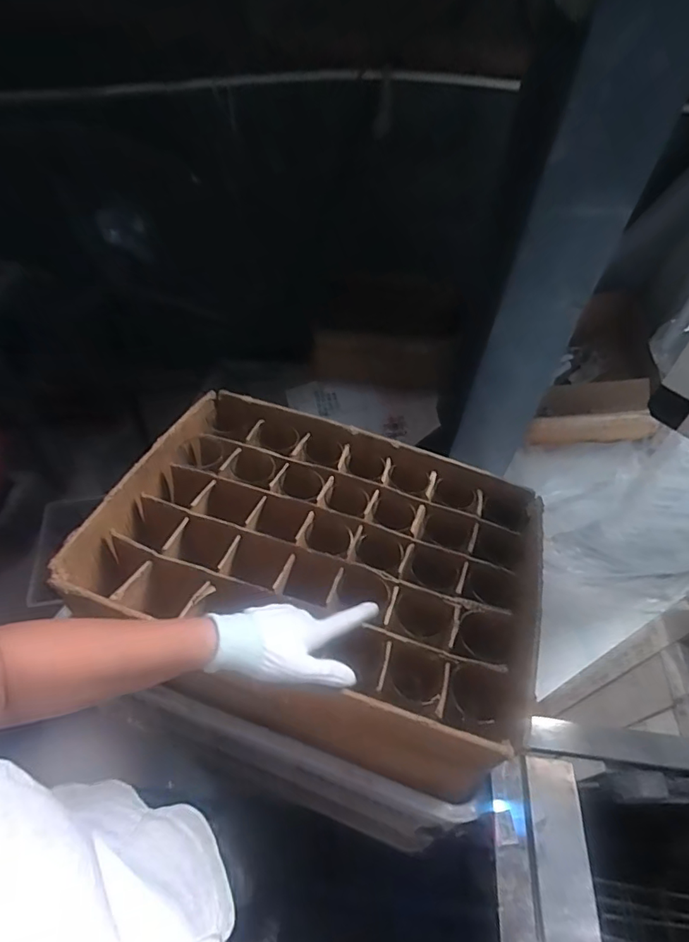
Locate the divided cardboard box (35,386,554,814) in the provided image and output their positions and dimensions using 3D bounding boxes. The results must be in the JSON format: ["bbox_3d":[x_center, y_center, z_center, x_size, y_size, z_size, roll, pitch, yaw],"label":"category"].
[{"bbox_3d":[-0.030,0.104,0.661,0.547,0.106,0.440,18,53,11],"label":"divided cardboard box"}]

